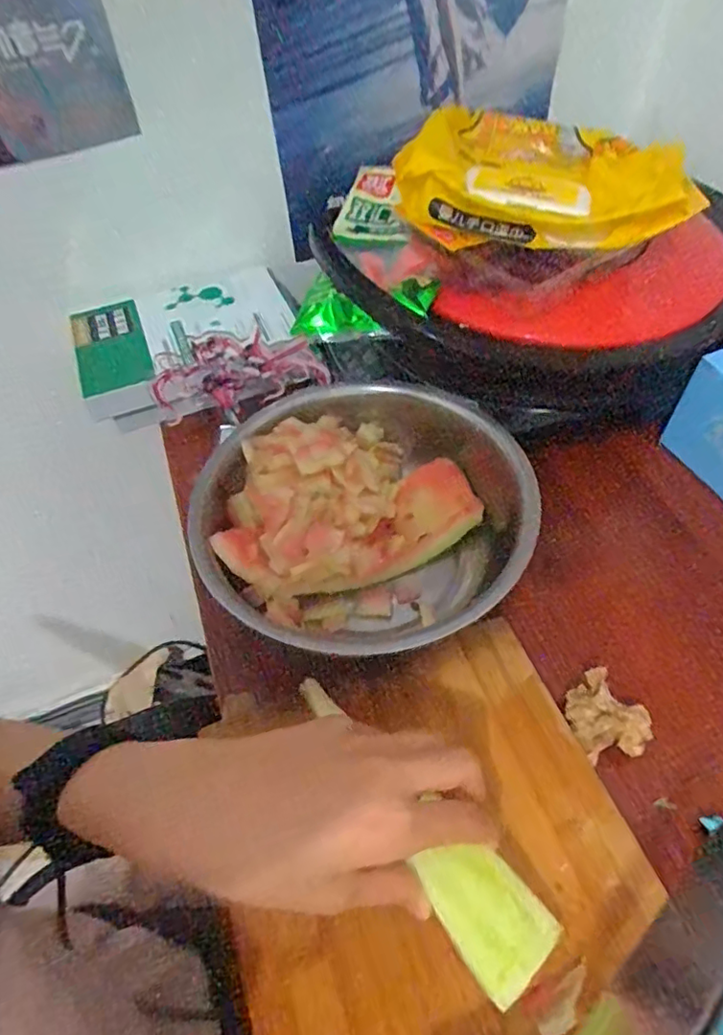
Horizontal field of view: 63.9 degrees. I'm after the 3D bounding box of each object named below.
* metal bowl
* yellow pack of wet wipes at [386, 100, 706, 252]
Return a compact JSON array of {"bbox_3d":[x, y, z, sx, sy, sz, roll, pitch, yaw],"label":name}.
[{"bbox_3d":[0.012,-0.005,0.422,0.231,0.087,0.180,-5,53,-1],"label":"metal bowl"},{"bbox_3d":[0.130,-0.257,0.436,0.204,0.045,0.140,1,53,3],"label":"yellow pack of wet wipes"}]

